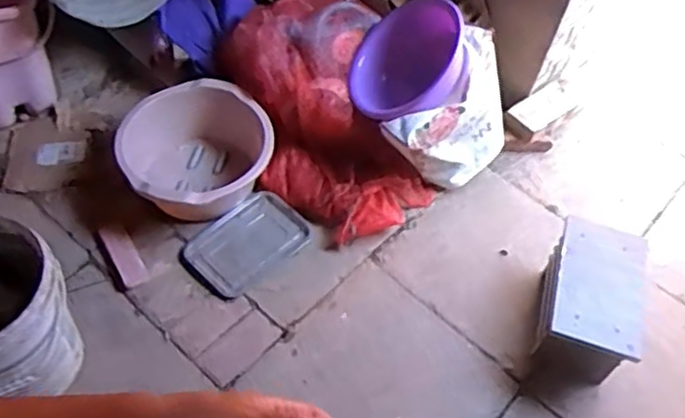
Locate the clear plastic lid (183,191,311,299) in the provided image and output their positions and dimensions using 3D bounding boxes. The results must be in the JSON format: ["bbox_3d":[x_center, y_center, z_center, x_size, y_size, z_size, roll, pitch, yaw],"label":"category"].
[{"bbox_3d":[-0.252,0.083,1.804,0.213,0.036,0.310,40,60,21],"label":"clear plastic lid"}]

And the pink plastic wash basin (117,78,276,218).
[{"bbox_3d":[-0.388,-0.135,1.847,0.392,0.190,0.397,3,54,-4],"label":"pink plastic wash basin"}]

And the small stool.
[{"bbox_3d":[0.614,0.222,1.687,0.220,0.230,0.358,17,55,6],"label":"small stool"}]

